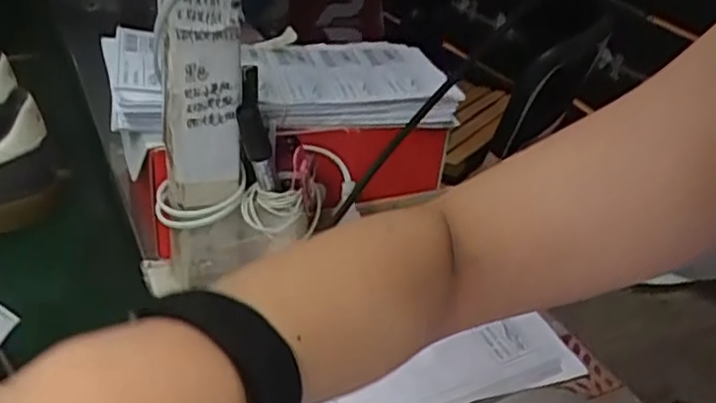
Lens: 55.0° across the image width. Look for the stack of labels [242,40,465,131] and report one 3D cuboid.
[{"bbox_3d":[-0.003,-0.100,0.577,0.176,0.033,0.124,-4,32,-18],"label":"stack of labels"}]

